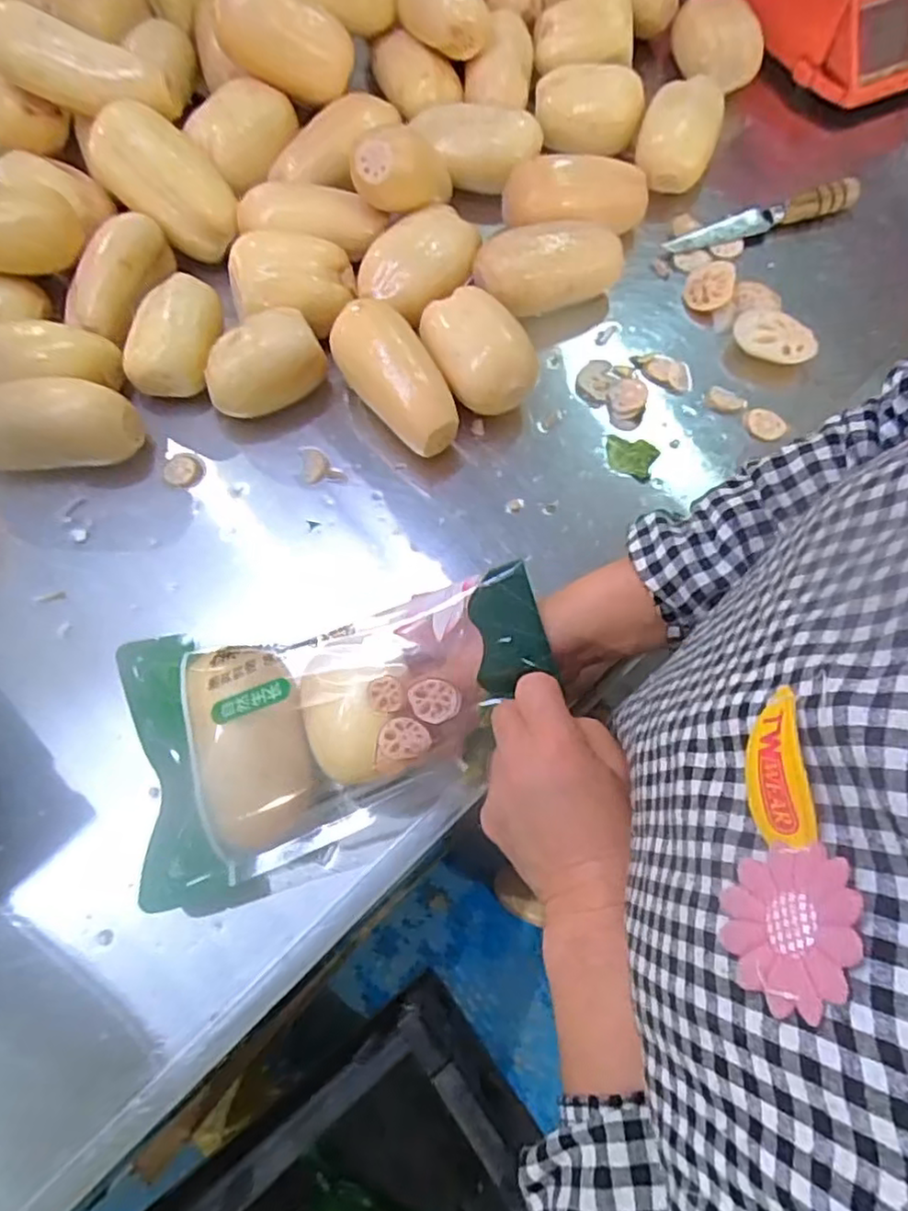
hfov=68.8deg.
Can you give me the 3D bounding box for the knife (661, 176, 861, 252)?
[{"bbox_3d":[0.306,-0.388,0.653,0.200,0.024,0.028,-16,69,-7],"label":"knife"}]

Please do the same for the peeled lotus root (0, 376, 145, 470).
[{"bbox_3d":[-0.335,-0.144,0.545,0.149,0.070,0.064,-8,68,-3],"label":"peeled lotus root"}]

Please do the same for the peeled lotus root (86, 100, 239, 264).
[{"bbox_3d":[-0.279,-0.410,0.648,0.157,0.073,0.085,40,83,-10],"label":"peeled lotus root"}]

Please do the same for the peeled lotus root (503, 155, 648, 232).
[{"bbox_3d":[0.119,-0.398,0.640,0.147,0.057,0.050,-7,68,-2],"label":"peeled lotus root"}]

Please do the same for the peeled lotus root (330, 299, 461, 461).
[{"bbox_3d":[-0.045,-0.186,0.548,0.067,0.062,0.133,-30,71,-11],"label":"peeled lotus root"}]

